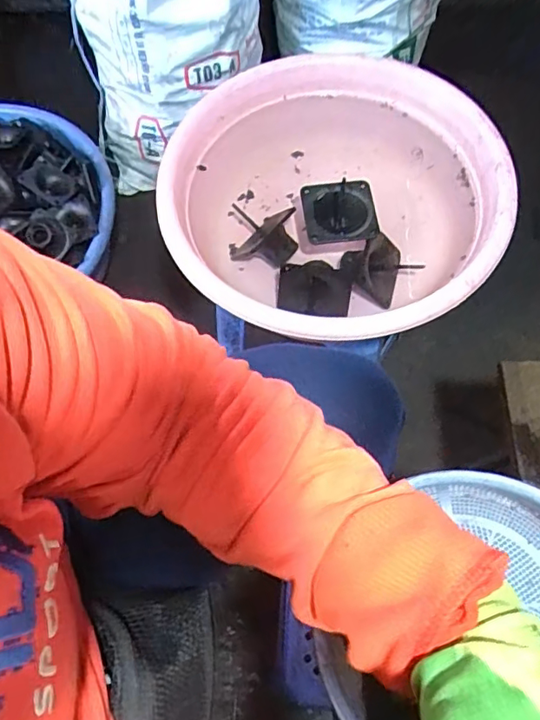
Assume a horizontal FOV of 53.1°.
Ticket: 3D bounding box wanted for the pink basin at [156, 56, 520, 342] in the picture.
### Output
[{"bbox_3d":[0.094,-0.202,0.724,0.420,0.132,0.419,0,67,1],"label":"pink basin"}]

